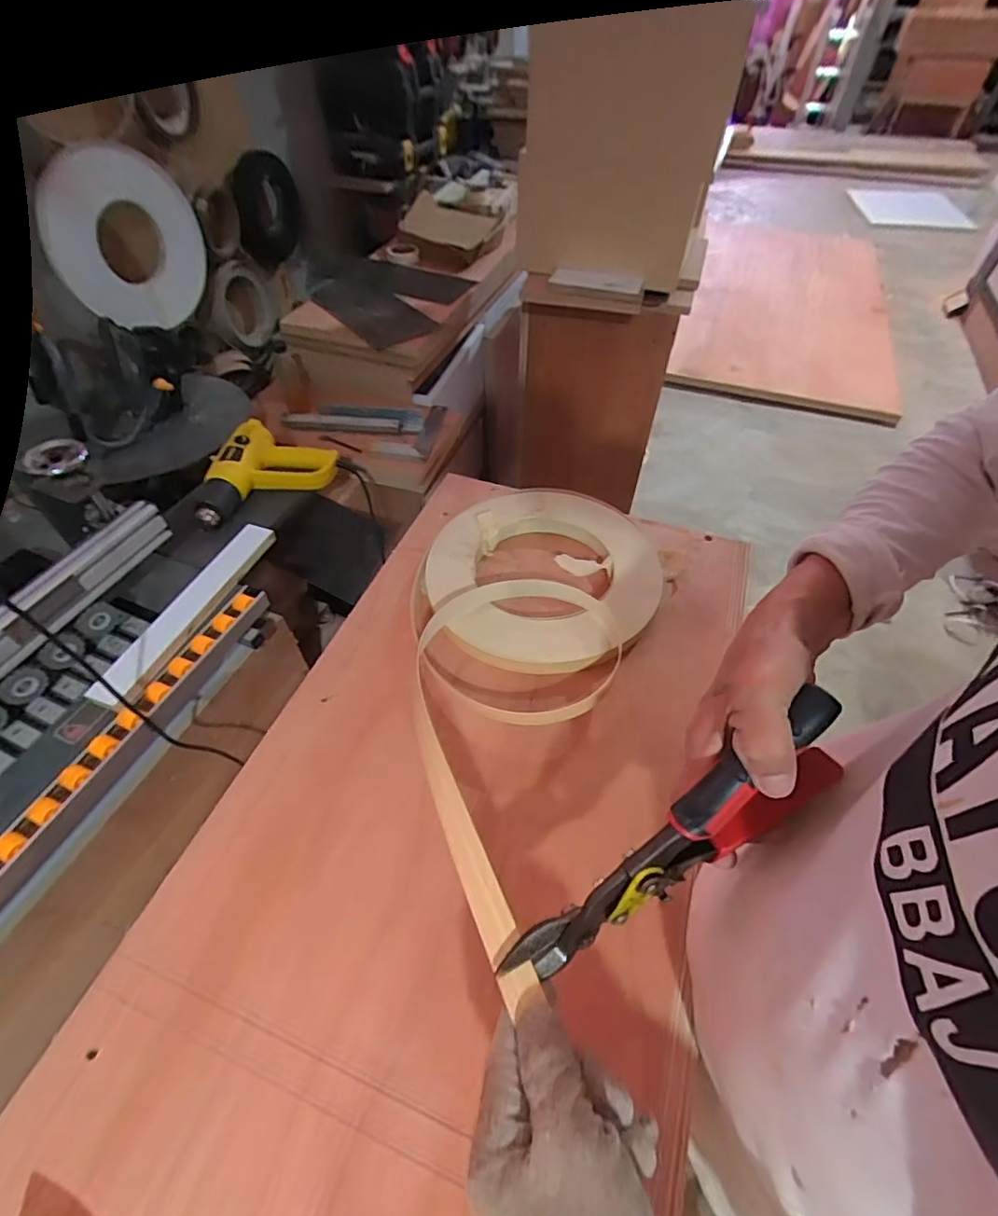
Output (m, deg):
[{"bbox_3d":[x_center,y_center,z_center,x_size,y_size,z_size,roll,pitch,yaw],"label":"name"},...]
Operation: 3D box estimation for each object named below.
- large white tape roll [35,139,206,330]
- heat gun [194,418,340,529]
[{"bbox_3d":[-0.813,-0.805,1.164,0.048,0.328,0.335,25,28,8],"label":"large white tape roll"},{"bbox_3d":[-0.458,-0.253,1.004,0.138,0.095,0.281,32,57,23],"label":"heat gun"}]

